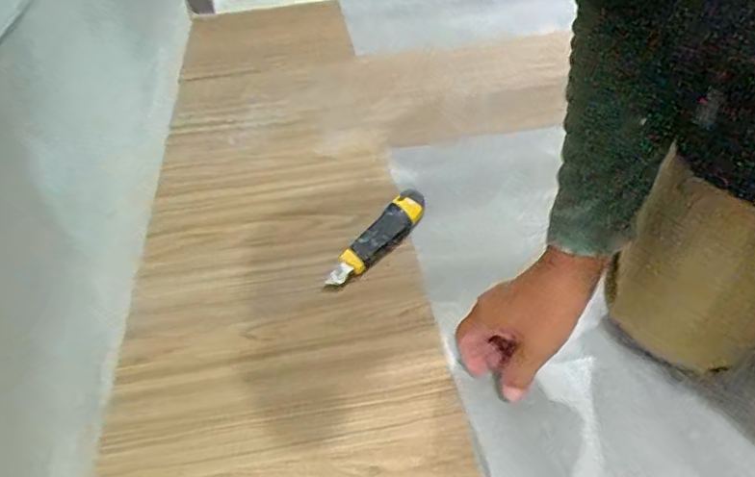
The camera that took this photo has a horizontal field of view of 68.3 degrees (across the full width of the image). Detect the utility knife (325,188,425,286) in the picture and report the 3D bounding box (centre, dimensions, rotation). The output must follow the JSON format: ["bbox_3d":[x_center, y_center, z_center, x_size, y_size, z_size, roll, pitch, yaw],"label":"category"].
[{"bbox_3d":[0.006,-0.005,0.638,0.037,0.025,0.164,24,50,26],"label":"utility knife"}]

